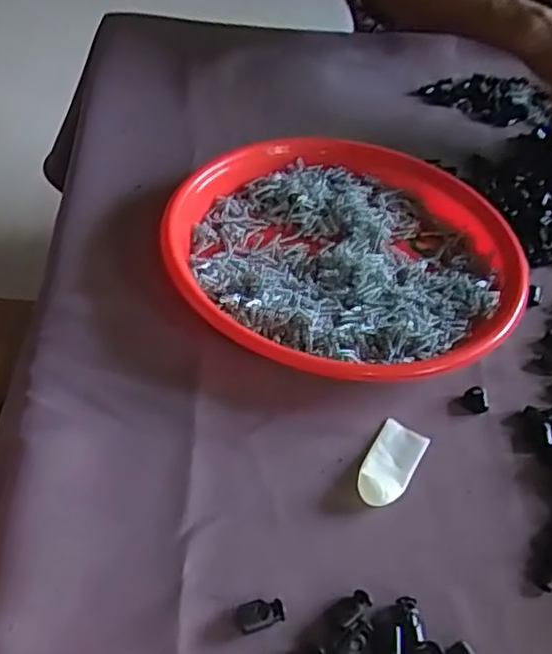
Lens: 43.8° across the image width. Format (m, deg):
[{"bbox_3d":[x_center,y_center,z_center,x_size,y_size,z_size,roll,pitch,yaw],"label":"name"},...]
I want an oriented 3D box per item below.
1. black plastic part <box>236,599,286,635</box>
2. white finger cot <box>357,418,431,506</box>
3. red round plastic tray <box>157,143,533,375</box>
[{"bbox_3d":[-0.007,0.128,0.305,0.021,0.006,0.013,-6,47,-12],"label":"black plastic part"},{"bbox_3d":[0.061,0.072,0.366,0.026,0.008,0.054,26,49,17],"label":"white finger cot"},{"bbox_3d":[0.049,-0.053,0.469,0.229,0.032,0.227,3,46,-4],"label":"red round plastic tray"}]

